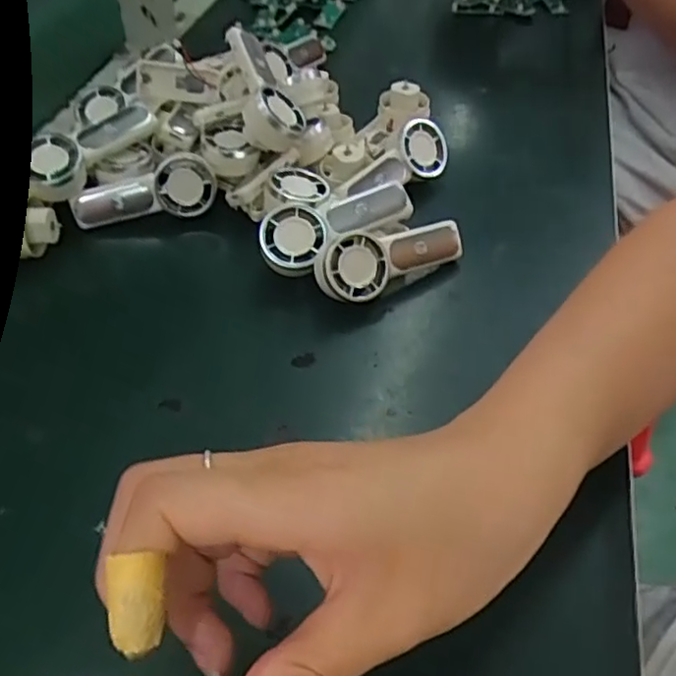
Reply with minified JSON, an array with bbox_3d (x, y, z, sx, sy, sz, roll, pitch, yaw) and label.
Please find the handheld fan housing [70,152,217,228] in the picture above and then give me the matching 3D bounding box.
[{"bbox_3d":[-0.125,-0.096,0.430,0.089,0.038,0.023,-9,14,-2],"label":"handheld fan housing"}]

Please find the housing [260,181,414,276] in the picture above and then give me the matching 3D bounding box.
[{"bbox_3d":[-0.001,-0.066,0.391,0.091,0.018,0.046,-11,77,-12],"label":"housing"}]

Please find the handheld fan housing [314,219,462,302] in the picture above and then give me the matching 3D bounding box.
[{"bbox_3d":[0.029,-0.047,0.387,0.091,0.036,0.024,-20,6,-27],"label":"handheld fan housing"}]

